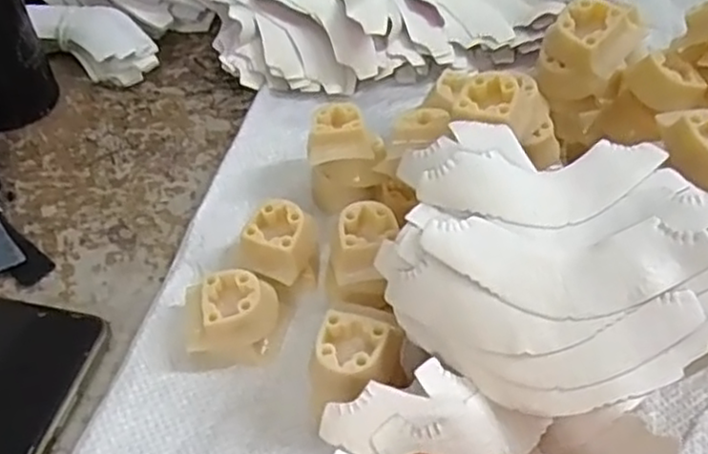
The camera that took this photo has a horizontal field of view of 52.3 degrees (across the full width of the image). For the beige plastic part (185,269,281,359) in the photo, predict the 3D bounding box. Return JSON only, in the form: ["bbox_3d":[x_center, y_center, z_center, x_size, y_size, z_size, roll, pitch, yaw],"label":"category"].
[{"bbox_3d":[-0.061,0.045,0.365,0.044,0.032,0.033,-7,49,-4],"label":"beige plastic part"}]

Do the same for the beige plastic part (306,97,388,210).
[{"bbox_3d":[-0.005,-0.041,0.428,0.042,0.044,0.048,-4,49,-1],"label":"beige plastic part"}]

